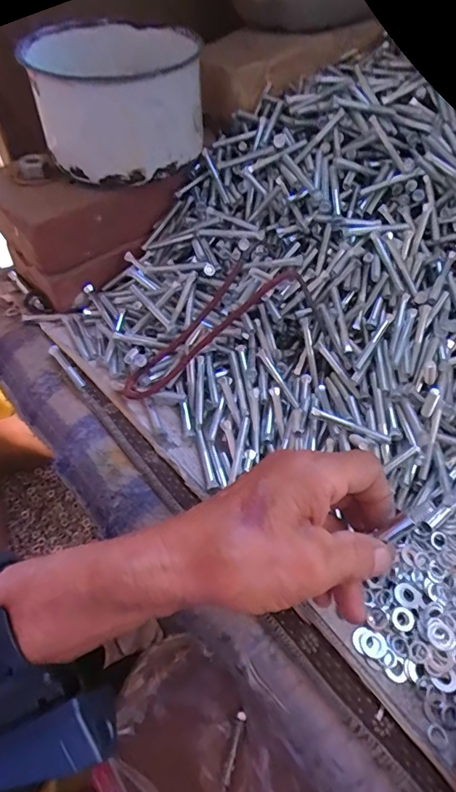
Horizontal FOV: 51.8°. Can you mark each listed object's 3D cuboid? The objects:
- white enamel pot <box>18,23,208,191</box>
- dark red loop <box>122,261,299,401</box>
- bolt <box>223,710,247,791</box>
[{"bbox_3d":[-0.091,-0.251,0.395,0.129,0.076,0.141,1,54,-1],"label":"white enamel pot"},{"bbox_3d":[-0.019,-0.057,0.375,0.166,0.031,0.042,-41,64,-7],"label":"dark red loop"},{"bbox_3d":[0.006,0.304,0.404,0.008,0.010,0.056,13,55,7],"label":"bolt"}]

